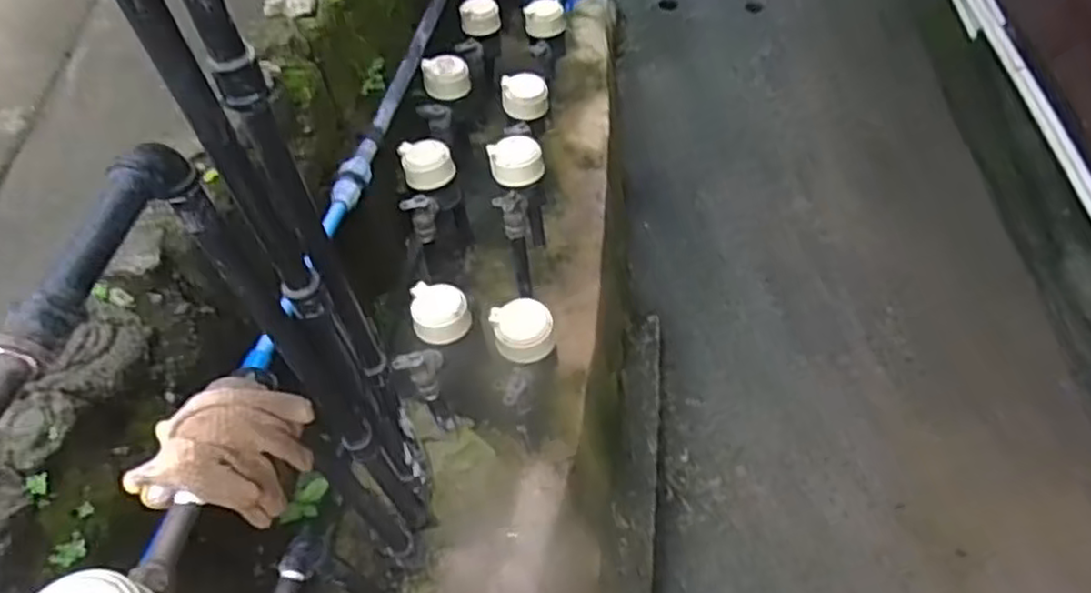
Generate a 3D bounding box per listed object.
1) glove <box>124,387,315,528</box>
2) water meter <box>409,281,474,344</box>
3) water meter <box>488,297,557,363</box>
[{"bbox_3d":[-0.286,0.137,0.633,0.126,0.095,0.106,3,54,6],"label":"glove"},{"bbox_3d":[-0.157,0.021,1.074,0.087,0.051,0.088,-2,54,2],"label":"water meter"},{"bbox_3d":[-0.028,0.047,0.997,0.085,0.056,0.070,-17,55,-9],"label":"water meter"}]

